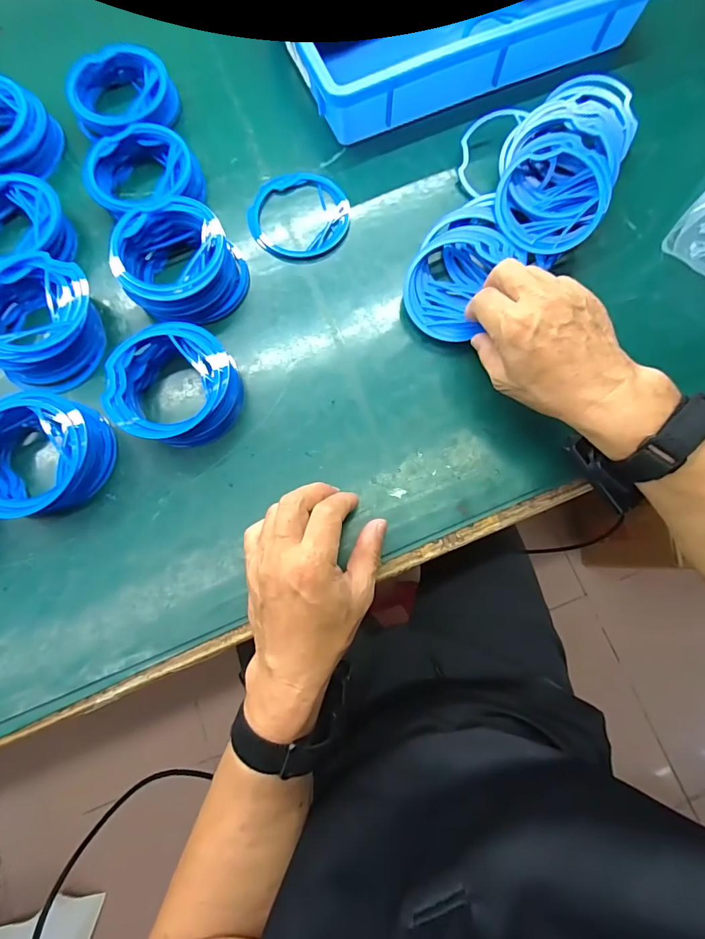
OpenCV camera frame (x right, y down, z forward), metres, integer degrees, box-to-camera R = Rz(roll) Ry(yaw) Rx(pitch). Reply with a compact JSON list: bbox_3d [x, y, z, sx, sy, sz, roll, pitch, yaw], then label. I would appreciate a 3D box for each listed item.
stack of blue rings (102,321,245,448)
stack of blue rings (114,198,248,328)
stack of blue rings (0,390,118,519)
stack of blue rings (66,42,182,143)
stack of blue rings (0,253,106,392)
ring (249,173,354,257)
[{"bbox_3d":[-0.149,-0.070,0.363,0.104,0.040,0.101,12,77,3],"label":"stack of blue rings"},{"bbox_3d":[-0.152,-0.181,0.381,0.103,0.047,0.105,-36,79,-8],"label":"stack of blue rings"},{"bbox_3d":[-0.258,-0.010,0.349,0.101,0.039,0.103,15,77,4],"label":"stack of blue rings"},{"bbox_3d":[-0.228,-0.373,0.429,0.096,0.037,0.098,37,80,8],"label":"stack of blue rings"},{"bbox_3d":[-0.277,-0.130,0.376,0.103,0.040,0.109,27,78,6],"label":"stack of blue rings"},{"bbox_3d":[-0.051,-0.251,0.418,0.095,0.007,0.096,0,77,0],"label":"ring"}]

